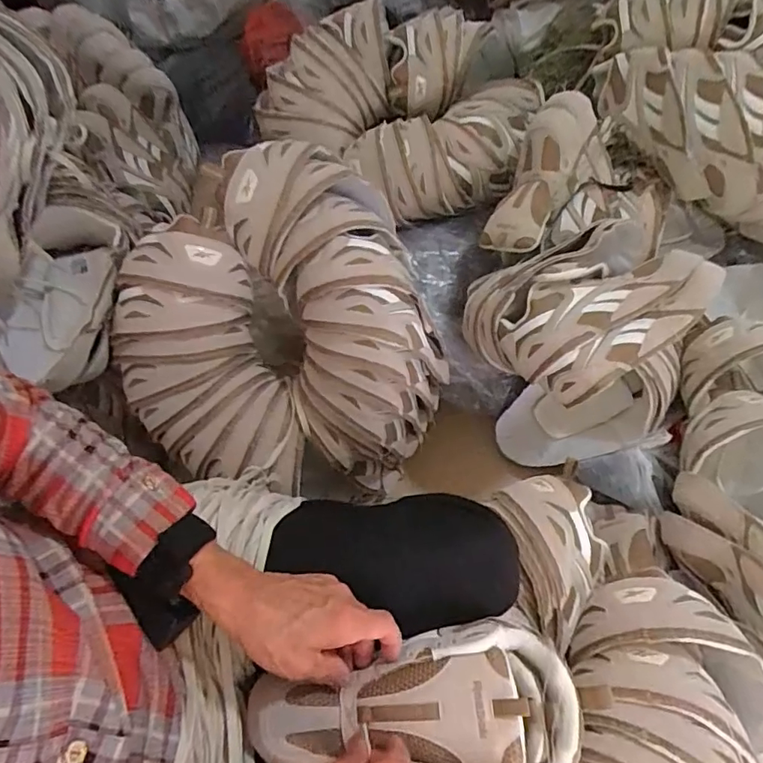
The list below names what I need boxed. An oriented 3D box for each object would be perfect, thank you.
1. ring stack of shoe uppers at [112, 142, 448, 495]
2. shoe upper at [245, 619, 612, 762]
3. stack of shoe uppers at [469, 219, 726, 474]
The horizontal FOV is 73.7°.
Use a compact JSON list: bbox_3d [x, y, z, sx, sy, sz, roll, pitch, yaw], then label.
[{"bbox_3d":[-0.106,-0.056,0.647,0.372,0.262,0.358,11,70,5],"label":"ring stack of shoe uppers"},{"bbox_3d":[0.023,0.258,0.383,0.251,0.061,0.123,-7,69,6],"label":"shoe upper"},{"bbox_3d":[0.276,-0.035,0.720,0.289,0.281,0.252,-10,69,-3],"label":"stack of shoe uppers"}]

